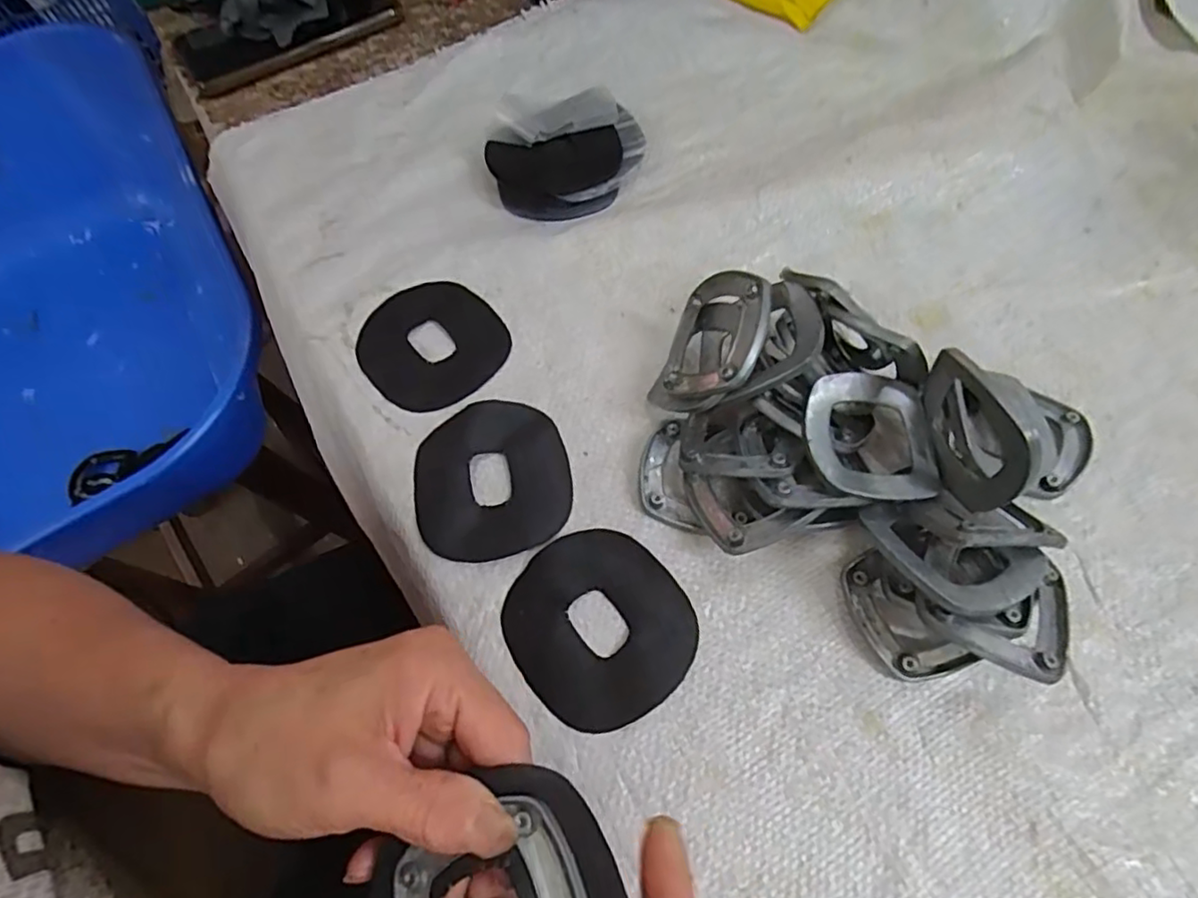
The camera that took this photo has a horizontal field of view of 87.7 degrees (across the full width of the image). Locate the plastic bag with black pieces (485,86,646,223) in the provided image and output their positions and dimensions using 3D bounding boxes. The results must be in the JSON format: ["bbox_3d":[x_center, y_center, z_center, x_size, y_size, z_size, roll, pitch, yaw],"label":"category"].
[{"bbox_3d":[-0.021,-0.186,0.391,0.094,0.027,0.082,-3,63,2],"label":"plastic bag with black pieces"}]

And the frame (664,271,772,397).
[{"bbox_3d":[0.053,-0.050,0.298,0.015,0.067,0.063,24,69,-33],"label":"frame"}]

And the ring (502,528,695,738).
[{"bbox_3d":[0.000,0.077,0.276,0.075,0.004,0.079,-35,66,-13],"label":"ring"}]

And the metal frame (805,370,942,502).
[{"bbox_3d":[0.118,-0.006,0.268,0.058,0.015,0.059,-8,63,-1],"label":"metal frame"}]

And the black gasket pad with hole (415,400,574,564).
[{"bbox_3d":[-0.052,0.014,0.308,0.073,0.005,0.080,-10,63,-2],"label":"black gasket pad with hole"}]

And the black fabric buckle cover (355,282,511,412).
[{"bbox_3d":[-0.092,-0.059,0.346,0.079,0.004,0.077,35,70,19],"label":"black fabric buckle cover"}]

